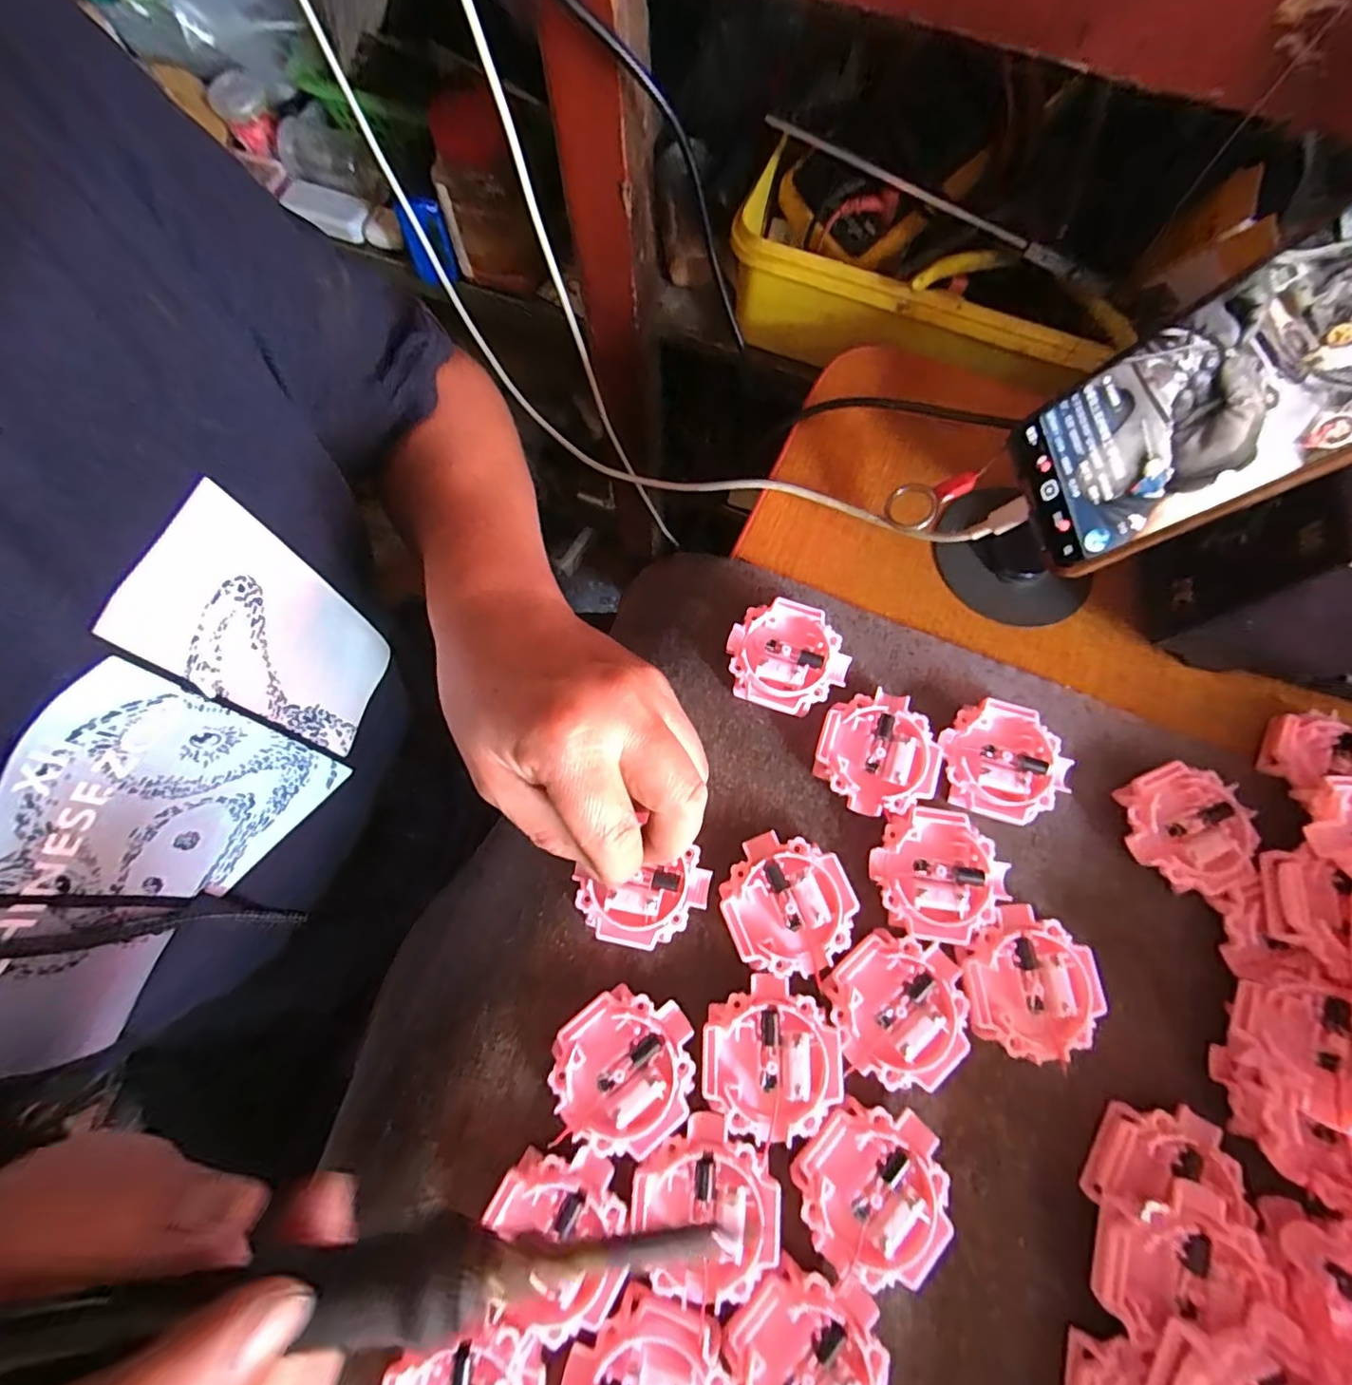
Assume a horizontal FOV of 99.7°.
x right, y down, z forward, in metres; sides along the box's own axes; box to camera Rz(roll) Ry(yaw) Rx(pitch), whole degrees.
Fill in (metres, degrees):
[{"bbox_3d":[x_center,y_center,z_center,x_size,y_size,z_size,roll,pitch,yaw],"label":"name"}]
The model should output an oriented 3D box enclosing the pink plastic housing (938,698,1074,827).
[{"bbox_3d":[0.146,0.031,0.259,0.053,0.016,0.051,15,73,4],"label":"pink plastic housing"}]

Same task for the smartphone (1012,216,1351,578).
[{"bbox_3d":[0.197,-0.104,0.182,0.006,0.162,0.072,5,72,-30],"label":"smartphone"}]

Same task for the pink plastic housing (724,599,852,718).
[{"bbox_3d":[0.053,-0.017,0.271,0.055,0.017,0.051,17,73,4],"label":"pink plastic housing"}]

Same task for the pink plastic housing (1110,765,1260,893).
[{"bbox_3d":[0.223,0.060,0.253,0.050,0.016,0.052,8,73,1],"label":"pink plastic housing"}]

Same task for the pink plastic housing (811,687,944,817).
[{"bbox_3d":[0.091,0.028,0.259,0.053,0.016,0.053,21,74,5],"label":"pink plastic housing"}]

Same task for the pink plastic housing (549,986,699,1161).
[{"bbox_3d":[-0.021,0.145,0.221,0.051,0.016,0.051,12,73,2],"label":"pink plastic housing"}]

